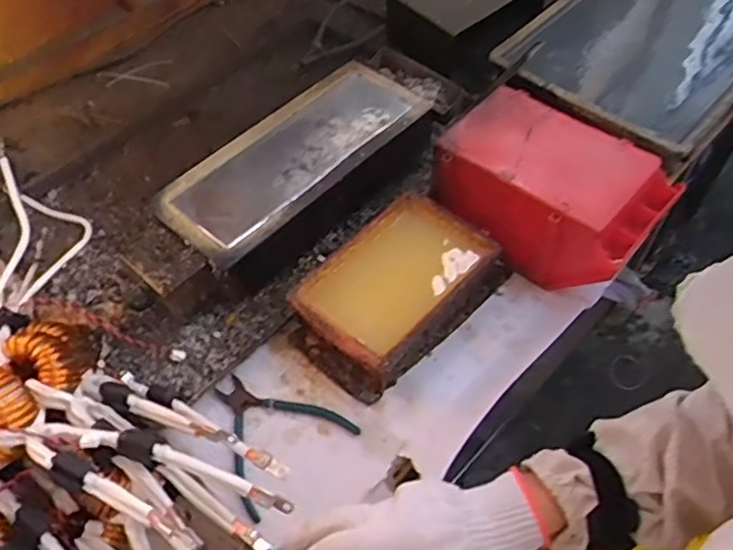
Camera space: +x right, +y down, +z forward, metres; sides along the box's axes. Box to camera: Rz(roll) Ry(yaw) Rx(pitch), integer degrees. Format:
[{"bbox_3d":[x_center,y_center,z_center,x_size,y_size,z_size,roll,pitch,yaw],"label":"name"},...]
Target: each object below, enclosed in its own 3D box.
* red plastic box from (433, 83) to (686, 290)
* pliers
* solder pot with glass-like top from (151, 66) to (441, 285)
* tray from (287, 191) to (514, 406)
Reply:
[{"bbox_3d":[0.203,-0.096,0.718,0.236,0.098,0.151,32,61,23],"label":"red plastic box"},{"bbox_3d":[-0.097,0.148,0.636,0.126,0.013,0.133,-36,60,-22],"label":"pliers"},{"bbox_3d":[-0.079,-0.123,0.783,0.151,0.088,0.341,35,62,24],"label":"solder pot with glass-like top"},{"bbox_3d":[0.036,0.014,0.693,0.140,0.069,0.230,35,62,24],"label":"tray"}]

